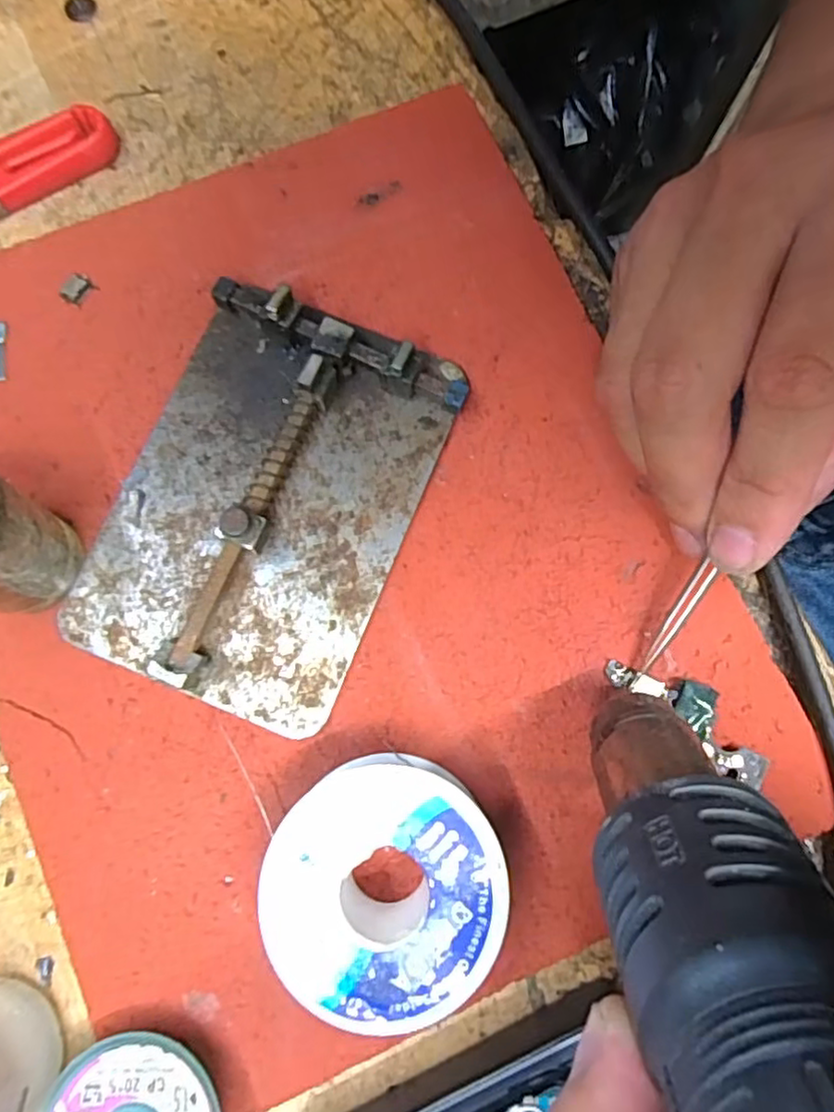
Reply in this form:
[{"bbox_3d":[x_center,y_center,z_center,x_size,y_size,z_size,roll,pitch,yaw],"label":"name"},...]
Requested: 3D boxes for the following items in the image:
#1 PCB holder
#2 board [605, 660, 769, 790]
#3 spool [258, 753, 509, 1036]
[{"bbox_3d":[-0.043,-0.017,0.182,0.079,0.018,0.111,23,79,4],"label":"PCB holder"},{"bbox_3d":[0.075,0.042,0.180,0.047,0.004,0.016,39,80,14],"label":"board"},{"bbox_3d":[-0.007,0.078,0.158,0.053,0.030,0.052,0,78,-1],"label":"spool"}]

